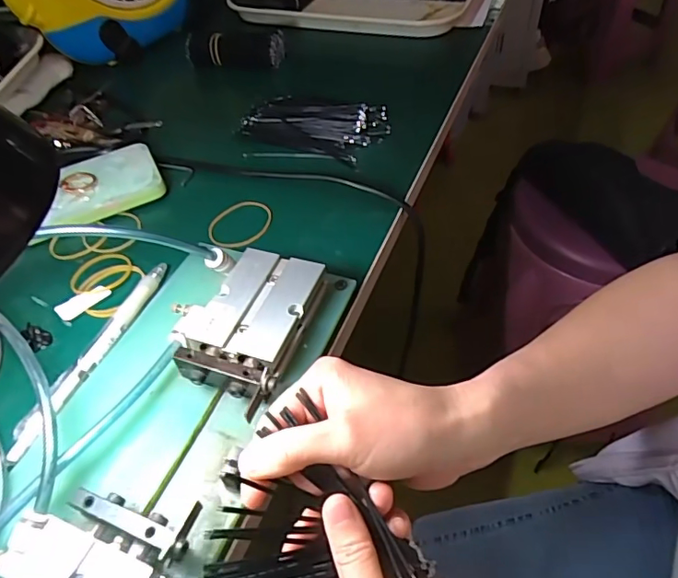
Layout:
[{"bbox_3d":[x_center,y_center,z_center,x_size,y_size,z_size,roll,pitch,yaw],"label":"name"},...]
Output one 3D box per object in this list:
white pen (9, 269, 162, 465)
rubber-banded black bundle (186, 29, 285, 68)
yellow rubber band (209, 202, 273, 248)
[{"bbox_3d":[-0.146,0.036,0.310,0.013,0.006,0.141,13,51,16],"label":"white pen"},{"bbox_3d":[-0.111,-0.264,0.563,0.103,0.032,0.033,7,50,11],"label":"rubber-banded black bundle"},{"bbox_3d":[-0.074,-0.049,0.388,0.048,0.004,0.047,-3,49,3],"label":"yellow rubber band"}]

